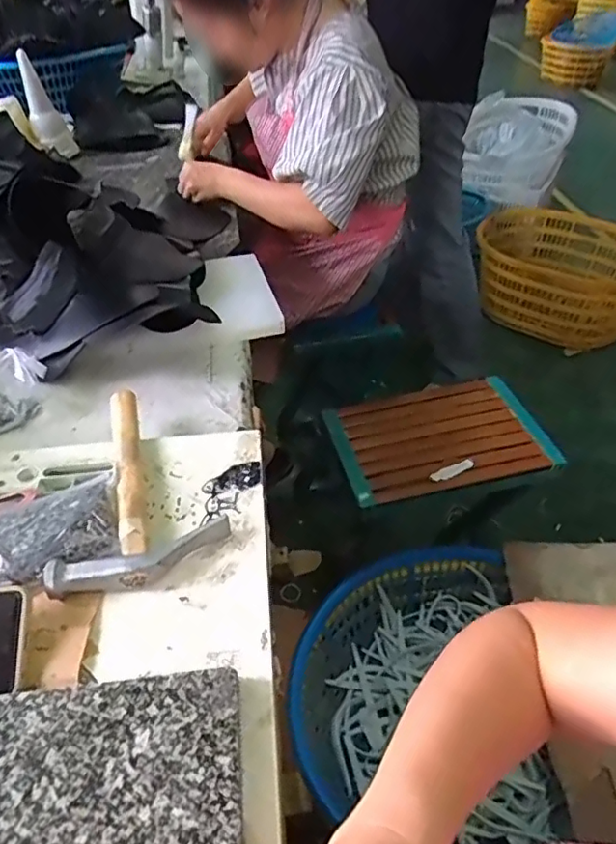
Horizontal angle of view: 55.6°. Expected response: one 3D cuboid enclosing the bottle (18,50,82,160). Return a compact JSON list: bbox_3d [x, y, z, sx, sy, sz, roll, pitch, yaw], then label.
[{"bbox_3d":[-0.553,-0.650,1.207,0.065,0.190,0.048,2,38,35],"label":"bottle"}]

